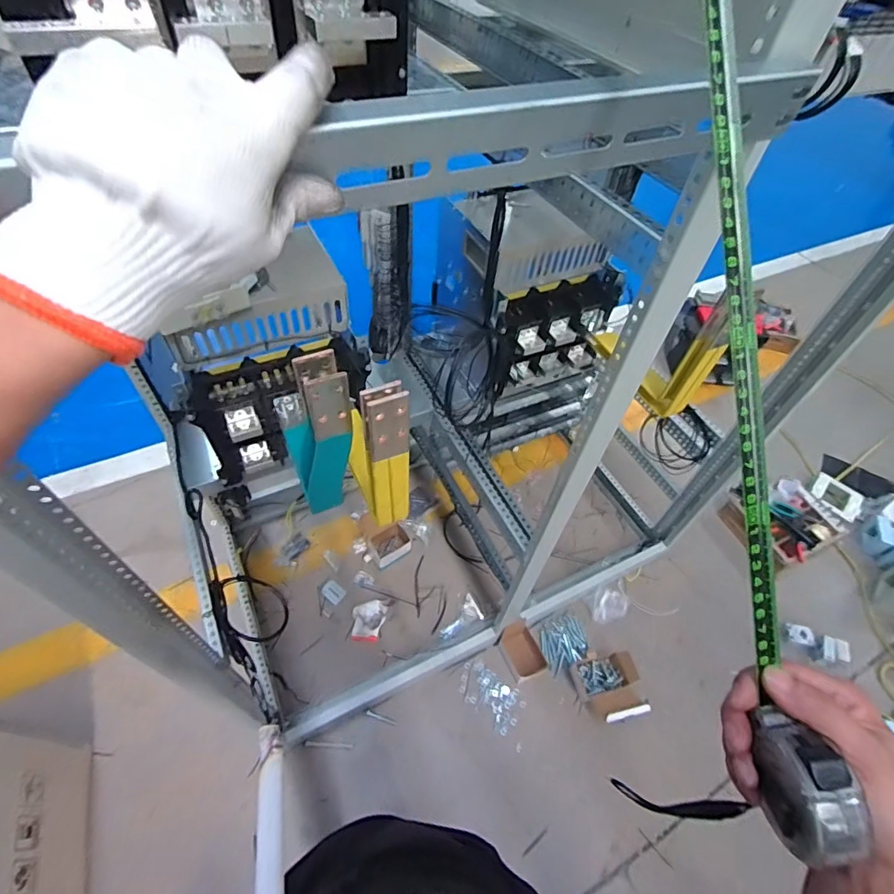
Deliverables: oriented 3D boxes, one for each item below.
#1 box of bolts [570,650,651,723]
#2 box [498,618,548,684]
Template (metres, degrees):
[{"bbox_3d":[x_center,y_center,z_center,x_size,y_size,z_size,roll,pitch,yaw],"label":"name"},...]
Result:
[{"bbox_3d":[0.481,0.696,1.431,0.180,0.073,0.189,-7,53,-11],"label":"box of bolts"},{"bbox_3d":[0.228,0.626,1.490,0.114,0.046,0.156,-20,57,-20],"label":"box"}]

